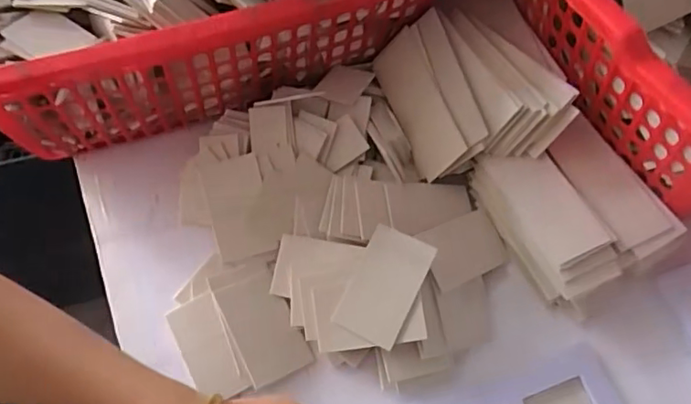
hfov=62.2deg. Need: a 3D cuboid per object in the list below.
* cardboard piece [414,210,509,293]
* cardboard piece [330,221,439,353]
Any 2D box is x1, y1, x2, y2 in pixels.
[{"bbox_3d":[0.105,0.041,0.507,0.085,0.004,0.054,-18,80,-33],"label":"cardboard piece"},{"bbox_3d":[0.031,0.067,0.461,0.054,0.005,0.087,24,82,23],"label":"cardboard piece"}]

